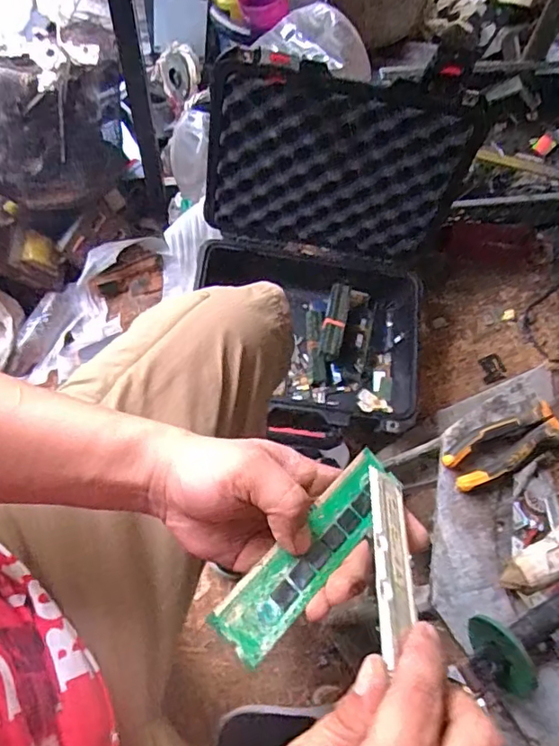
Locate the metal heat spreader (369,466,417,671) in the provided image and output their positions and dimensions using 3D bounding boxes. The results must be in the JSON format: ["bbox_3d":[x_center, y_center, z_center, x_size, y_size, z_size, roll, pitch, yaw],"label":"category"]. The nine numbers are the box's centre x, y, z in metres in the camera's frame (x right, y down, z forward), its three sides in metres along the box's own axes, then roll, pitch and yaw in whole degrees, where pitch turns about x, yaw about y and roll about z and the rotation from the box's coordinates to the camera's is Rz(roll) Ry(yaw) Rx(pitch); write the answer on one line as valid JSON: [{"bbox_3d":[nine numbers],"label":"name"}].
[{"bbox_3d":[0.056,0.091,0.277,0.022,0.005,0.107,33,34,-17],"label":"metal heat spreader"}]

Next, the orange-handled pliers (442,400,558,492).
[{"bbox_3d":[0.229,0.066,0.533,0.145,0.025,0.047,-22,68,-12],"label":"orange-handled pliers"}]

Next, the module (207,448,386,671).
[{"bbox_3d":[0.018,0.091,0.290,0.032,0.008,0.126,39,55,15],"label":"module"}]

